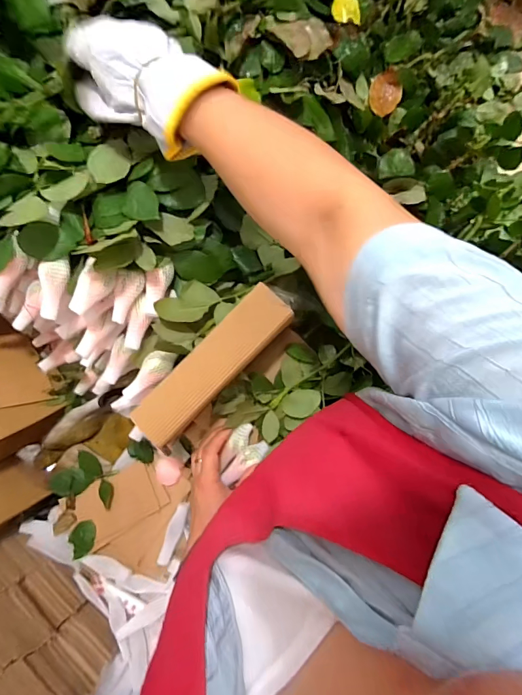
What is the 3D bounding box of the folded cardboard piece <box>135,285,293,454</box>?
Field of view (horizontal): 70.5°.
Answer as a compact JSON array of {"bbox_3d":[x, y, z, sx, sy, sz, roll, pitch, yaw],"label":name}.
[{"bbox_3d":[-0.054,0.020,0.425,0.056,0.026,0.209,44,84,5],"label":"folded cardboard piece"}]

